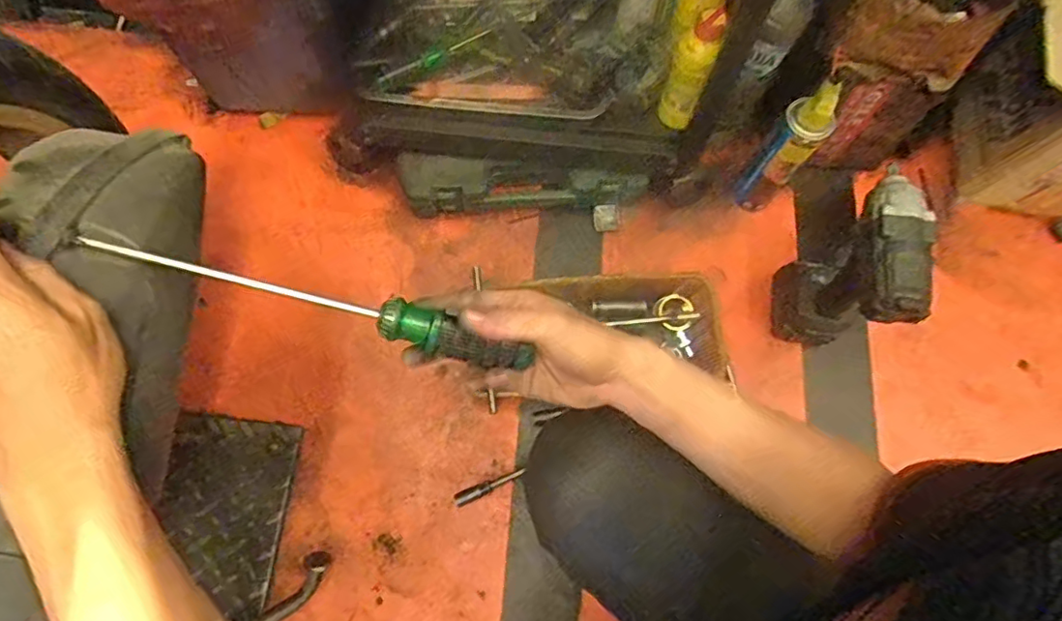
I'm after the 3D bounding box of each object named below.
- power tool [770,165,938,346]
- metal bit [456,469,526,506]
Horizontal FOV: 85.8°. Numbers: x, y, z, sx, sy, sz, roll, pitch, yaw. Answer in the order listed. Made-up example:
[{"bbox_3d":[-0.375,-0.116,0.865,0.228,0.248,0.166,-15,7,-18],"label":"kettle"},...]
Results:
[{"bbox_3d":[0.397,-0.040,0.723,0.078,0.253,0.160,19,72,4],"label":"power tool"},{"bbox_3d":[-0.053,0.232,0.755,0.098,0.019,0.017,-21,74,-9],"label":"metal bit"}]

